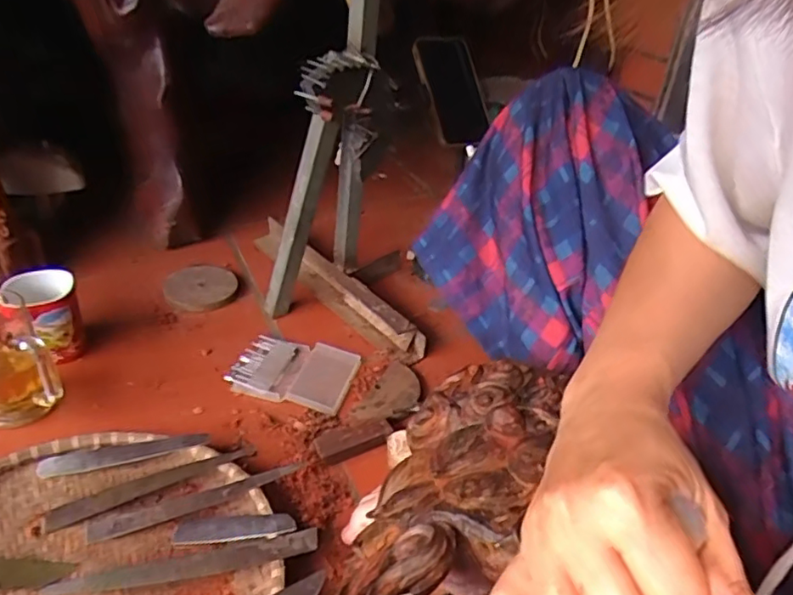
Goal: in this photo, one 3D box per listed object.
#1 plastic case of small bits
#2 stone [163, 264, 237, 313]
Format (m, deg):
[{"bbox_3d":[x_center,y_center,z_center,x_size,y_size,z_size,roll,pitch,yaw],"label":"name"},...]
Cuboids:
[{"bbox_3d":[-0.121,0.084,0.708,0.137,0.013,0.107,12,35,10],"label":"plastic case of small bits"},{"bbox_3d":[-0.277,-0.016,0.834,0.096,0.021,0.101,-5,36,-14],"label":"stone"}]

